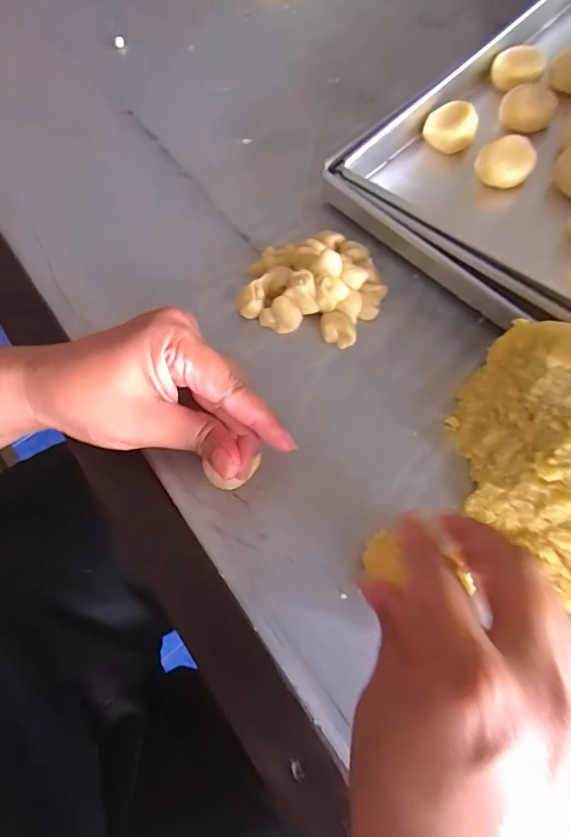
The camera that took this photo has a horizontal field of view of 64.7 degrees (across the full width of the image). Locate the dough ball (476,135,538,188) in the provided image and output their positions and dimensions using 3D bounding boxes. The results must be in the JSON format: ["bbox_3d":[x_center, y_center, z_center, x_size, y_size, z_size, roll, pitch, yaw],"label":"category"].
[{"bbox_3d":[0.163,-0.188,0.337,0.039,0.026,0.037,-1,67,2],"label":"dough ball"}]

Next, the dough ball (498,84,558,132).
[{"bbox_3d":[0.191,-0.245,0.357,0.039,0.025,0.034,14,68,9],"label":"dough ball"}]

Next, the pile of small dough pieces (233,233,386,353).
[{"bbox_3d":[0.021,-0.100,0.325,0.095,0.033,0.080,13,68,8],"label":"pile of small dough pieces"}]

